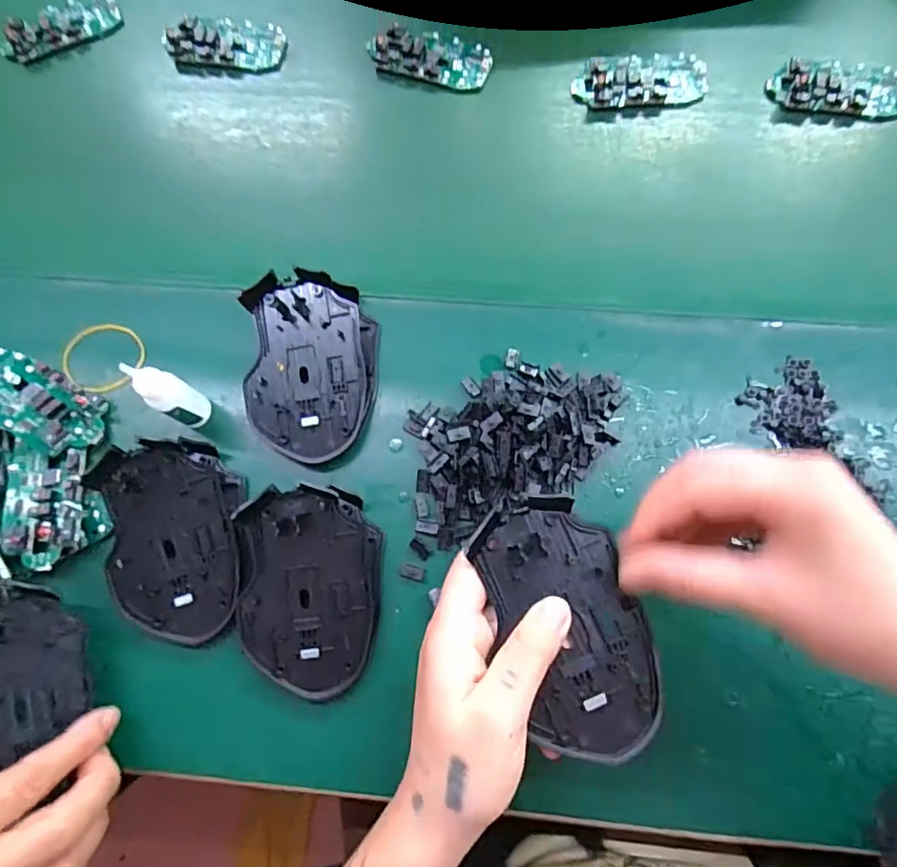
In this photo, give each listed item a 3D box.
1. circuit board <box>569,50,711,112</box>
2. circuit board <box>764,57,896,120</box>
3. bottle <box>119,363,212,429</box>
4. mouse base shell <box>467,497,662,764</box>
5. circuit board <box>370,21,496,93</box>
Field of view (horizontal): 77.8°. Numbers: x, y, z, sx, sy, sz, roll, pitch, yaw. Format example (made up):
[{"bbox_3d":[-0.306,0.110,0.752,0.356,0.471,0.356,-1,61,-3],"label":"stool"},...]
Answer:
[{"bbox_3d":[0.145,-0.268,0.423,0.098,0.012,0.045,-2,75,2],"label":"circuit board"},{"bbox_3d":[0.291,-0.258,0.413,0.099,0.015,0.047,0,75,2],"label":"circuit board"},{"bbox_3d":[-0.161,-0.020,0.329,0.017,0.080,0.021,34,79,11],"label":"bottle"},{"bbox_3d":[0.057,0.087,0.256,0.063,0.009,0.113,-18,73,-4],"label":"mouse base shell"},{"bbox_3d":[-0.015,-0.296,0.434,0.096,0.014,0.044,15,76,6],"label":"circuit board"}]

